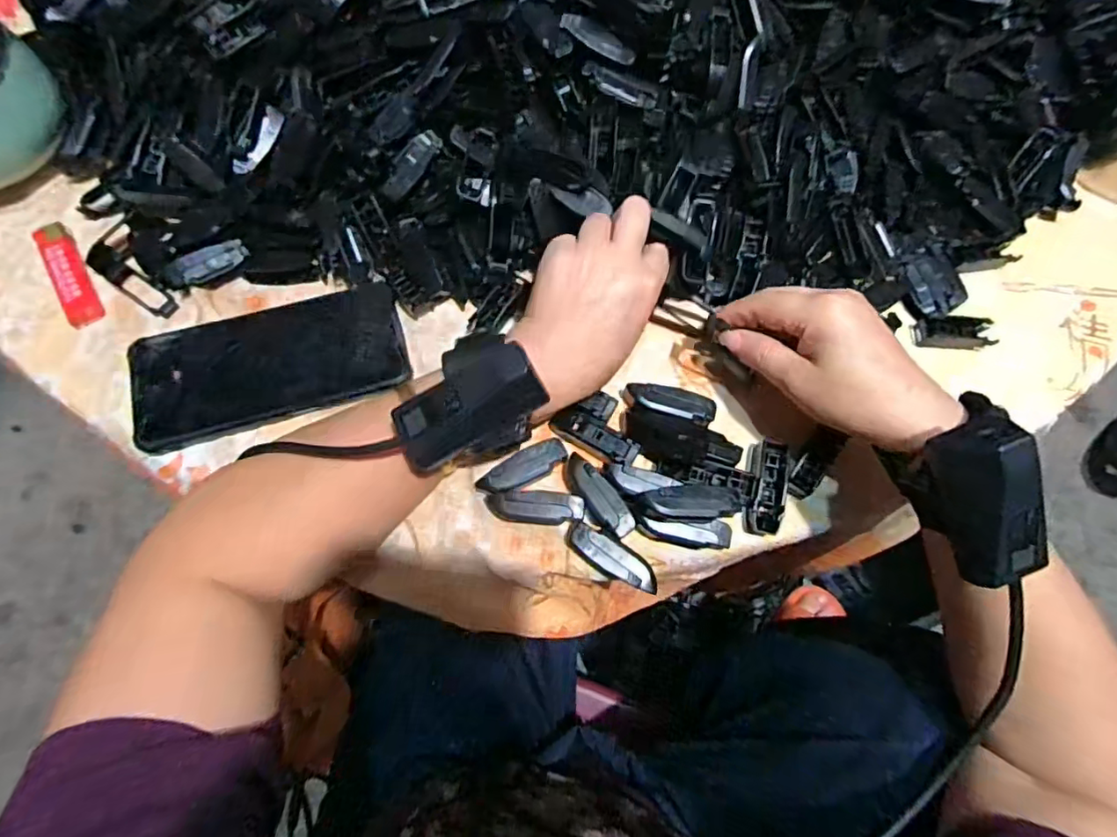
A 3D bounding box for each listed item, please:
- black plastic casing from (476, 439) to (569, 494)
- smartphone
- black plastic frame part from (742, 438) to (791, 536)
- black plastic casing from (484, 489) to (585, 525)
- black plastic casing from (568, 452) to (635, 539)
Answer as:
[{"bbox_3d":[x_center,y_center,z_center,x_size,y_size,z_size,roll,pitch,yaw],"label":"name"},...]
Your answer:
[{"bbox_3d":[-0.021,0.029,0.337,0.055,0.005,0.018,-26,73,-9],"label":"black plastic casing"},{"bbox_3d":[-0.181,-0.037,0.361,0.163,0.010,0.080,-16,71,-5],"label":"smartphone"},{"bbox_3d":[0.124,0.041,0.341,0.020,0.017,0.055,13,71,5],"label":"black plastic frame part"},{"bbox_3d":[-0.013,0.051,0.335,0.056,0.012,0.020,3,71,1],"label":"black plastic casing"},{"bbox_3d":[0.023,0.047,0.336,0.018,0.019,0.054,-32,74,-11],"label":"black plastic casing"}]

